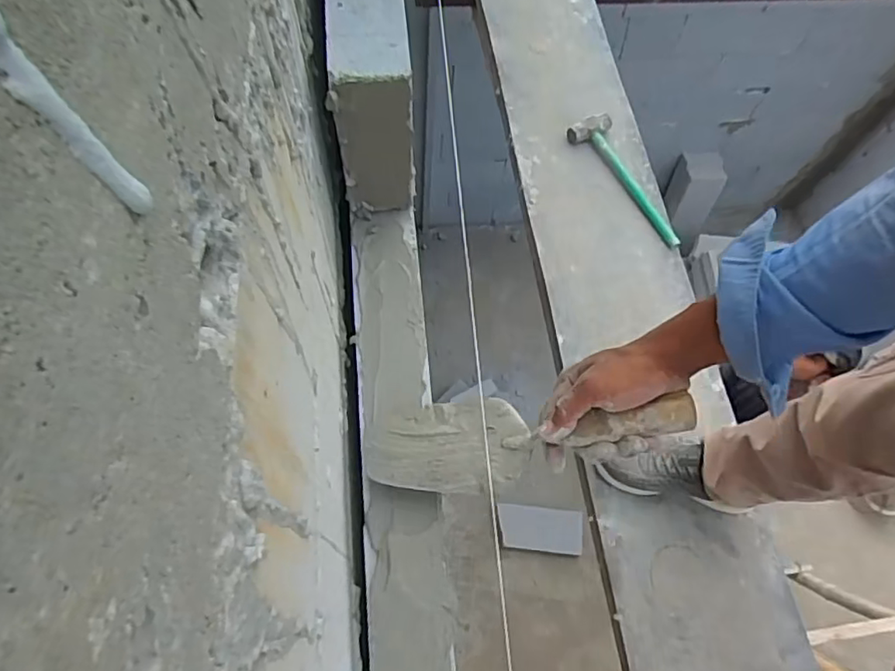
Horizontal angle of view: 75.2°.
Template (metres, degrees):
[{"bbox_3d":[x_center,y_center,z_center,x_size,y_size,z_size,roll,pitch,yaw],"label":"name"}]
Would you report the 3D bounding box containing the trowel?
[{"bbox_3d":[0.069,0.093,0.529,0.287,0.047,0.084,-9,65,16],"label":"trowel"}]

